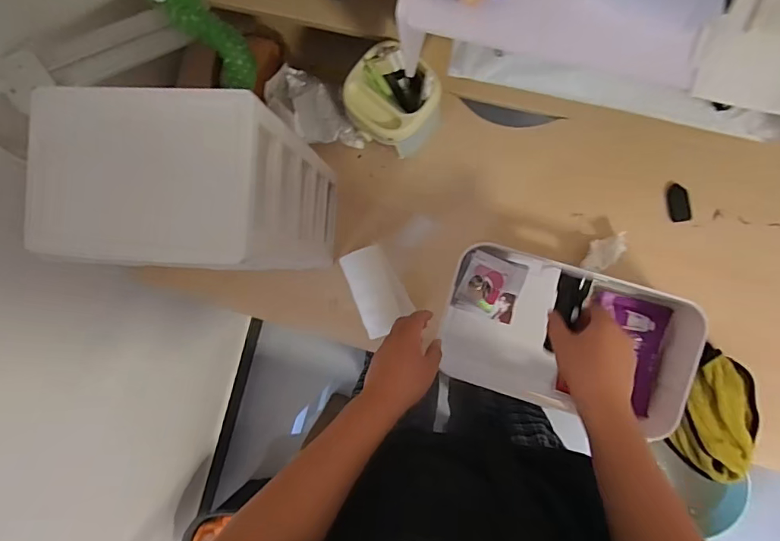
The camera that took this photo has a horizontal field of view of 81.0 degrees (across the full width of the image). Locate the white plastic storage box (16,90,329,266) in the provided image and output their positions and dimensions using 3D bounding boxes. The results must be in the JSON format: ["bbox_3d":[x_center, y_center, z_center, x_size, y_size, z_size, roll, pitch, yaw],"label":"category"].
[{"bbox_3d":[-0.192,-0.086,0.525,0.196,0.300,0.149,5,92,7],"label":"white plastic storage box"}]

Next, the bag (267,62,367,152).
[{"bbox_3d":[-0.100,-0.210,0.614,0.112,0.120,0.072,44,96,4],"label":"bag"}]

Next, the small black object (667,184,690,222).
[{"bbox_3d":[0.391,-0.092,0.618,0.024,0.012,0.050,-6,91,8],"label":"small black object"}]

